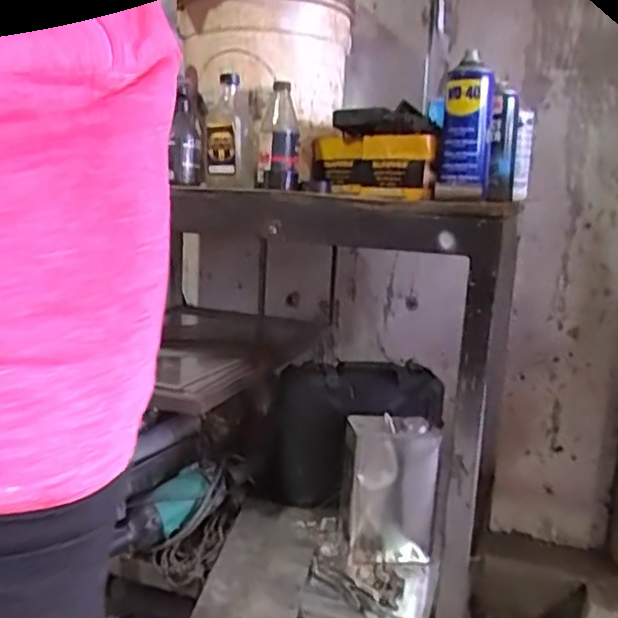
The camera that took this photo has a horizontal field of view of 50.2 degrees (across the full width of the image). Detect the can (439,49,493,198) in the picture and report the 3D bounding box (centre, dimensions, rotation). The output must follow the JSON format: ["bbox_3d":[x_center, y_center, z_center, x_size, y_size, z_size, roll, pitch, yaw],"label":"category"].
[{"bbox_3d":[0.215,-0.255,0.917,0.073,0.177,0.080,5,10,17],"label":"can"}]

